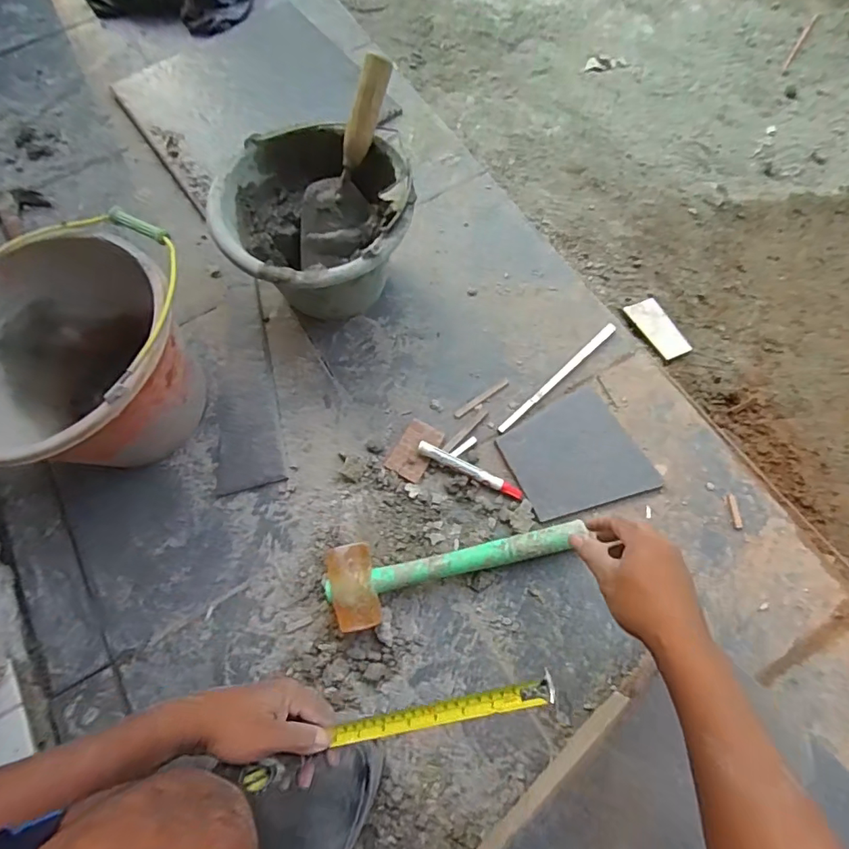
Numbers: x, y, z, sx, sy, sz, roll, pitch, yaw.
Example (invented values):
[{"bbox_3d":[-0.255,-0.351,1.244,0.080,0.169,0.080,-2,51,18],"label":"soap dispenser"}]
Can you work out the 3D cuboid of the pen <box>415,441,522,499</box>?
[{"bbox_3d":[0.060,0.059,0.640,0.144,0.017,0.016,24,72,11],"label":"pen"}]

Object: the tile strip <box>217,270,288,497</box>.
[{"bbox_3d":[-0.264,-0.074,0.718,0.088,0.007,0.343,-13,69,-2],"label":"tile strip"}]

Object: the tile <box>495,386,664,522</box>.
[{"bbox_3d":[0.197,0.045,0.648,0.160,0.007,0.151,-27,70,-7],"label":"tile"}]

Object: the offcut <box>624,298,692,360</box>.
[{"bbox_3d":[0.359,-0.149,0.759,0.062,0.009,0.104,-23,69,-18],"label":"offcut"}]

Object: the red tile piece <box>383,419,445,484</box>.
[{"bbox_3d":[-0.012,0.033,0.658,0.052,0.009,0.078,28,73,13],"label":"red tile piece"}]

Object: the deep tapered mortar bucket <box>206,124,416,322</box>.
[{"bbox_3d":[-0.137,-0.255,0.687,0.240,0.170,0.240,-1,71,4],"label":"deep tapered mortar bucket"}]

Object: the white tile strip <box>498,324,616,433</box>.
[{"bbox_3d":[0.188,-0.067,0.689,0.229,0.004,0.016,-42,73,-12],"label":"white tile strip"}]

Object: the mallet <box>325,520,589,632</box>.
[{"bbox_3d":[0.034,0.168,0.584,0.289,0.047,0.091,-10,69,-6],"label":"mallet"}]

